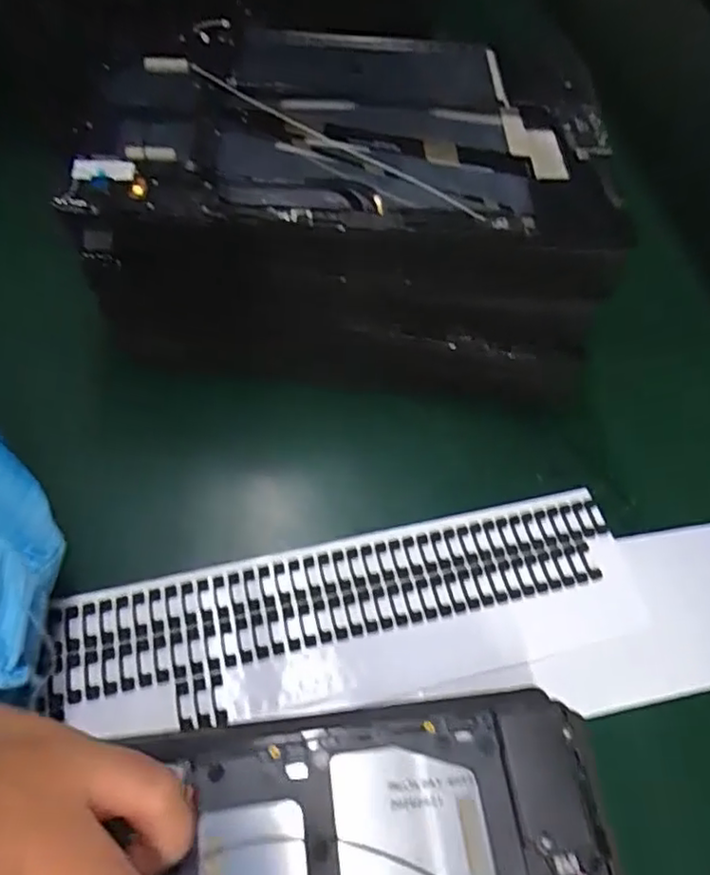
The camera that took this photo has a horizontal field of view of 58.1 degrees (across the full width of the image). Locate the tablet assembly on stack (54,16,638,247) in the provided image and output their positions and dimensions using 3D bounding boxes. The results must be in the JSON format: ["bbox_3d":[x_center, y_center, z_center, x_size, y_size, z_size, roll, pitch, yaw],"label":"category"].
[{"bbox_3d":[-0.001,-0.146,0.307,0.234,0.027,0.148,0,59,-4],"label":"tablet assembly on stack"}]

